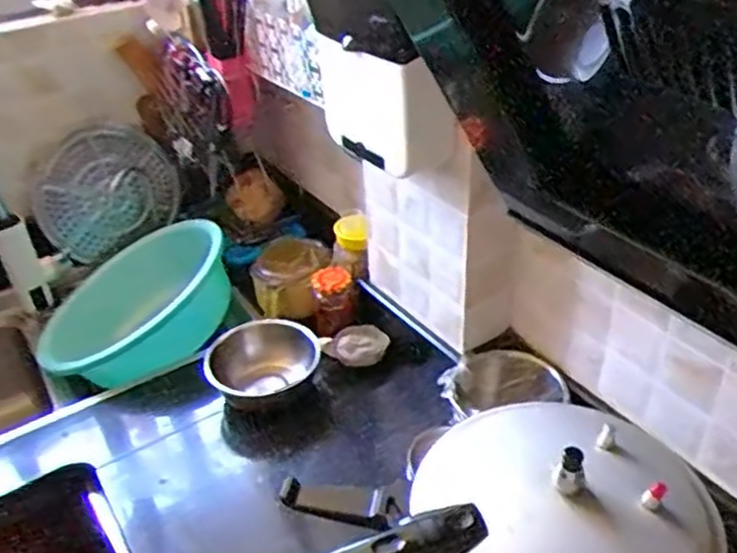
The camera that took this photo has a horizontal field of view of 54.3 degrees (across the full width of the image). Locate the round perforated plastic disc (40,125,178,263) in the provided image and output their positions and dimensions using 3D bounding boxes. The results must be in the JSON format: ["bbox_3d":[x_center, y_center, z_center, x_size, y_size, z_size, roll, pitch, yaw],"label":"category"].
[{"bbox_3d":[-0.482,-0.154,1.338,0.244,0.255,0.034,-17,39,-19],"label":"round perforated plastic disc"}]

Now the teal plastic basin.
[{"bbox_3d":[-0.400,0.057,1.247,0.374,0.117,0.292,-35,39,-9],"label":"teal plastic basin"}]

